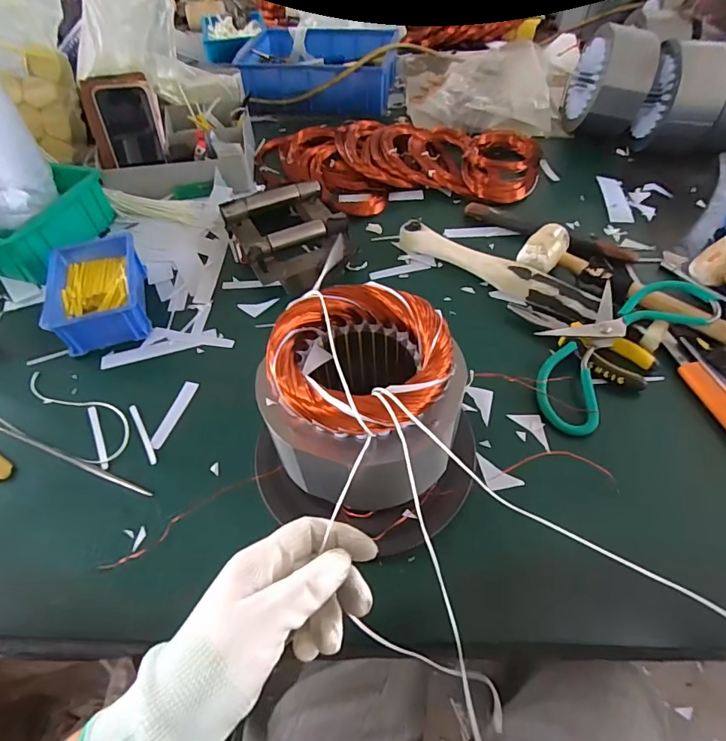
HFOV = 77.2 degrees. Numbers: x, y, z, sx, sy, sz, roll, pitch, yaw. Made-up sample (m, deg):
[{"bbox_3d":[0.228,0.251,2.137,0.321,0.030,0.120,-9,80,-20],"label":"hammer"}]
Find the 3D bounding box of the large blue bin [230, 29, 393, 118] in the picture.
[{"bbox_3d":[-0.091,-0.602,0.904,0.287,0.077,0.229,2,52,6],"label":"large blue bin"}]

